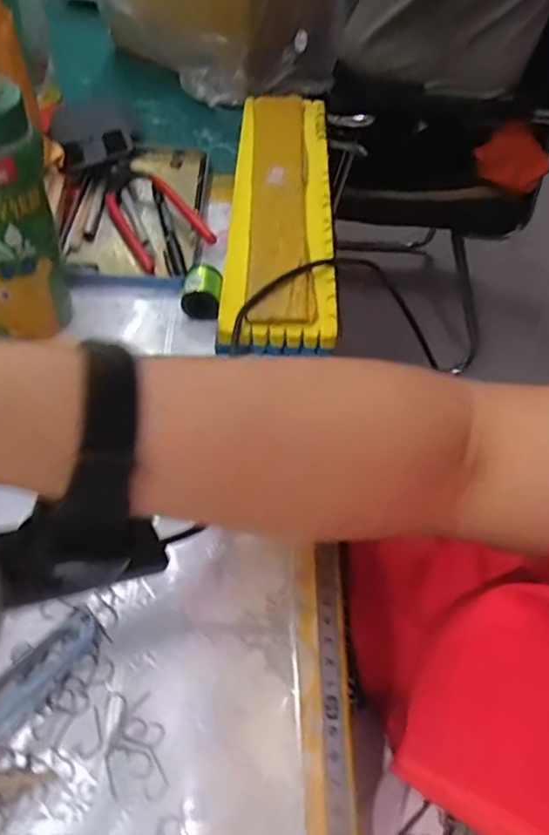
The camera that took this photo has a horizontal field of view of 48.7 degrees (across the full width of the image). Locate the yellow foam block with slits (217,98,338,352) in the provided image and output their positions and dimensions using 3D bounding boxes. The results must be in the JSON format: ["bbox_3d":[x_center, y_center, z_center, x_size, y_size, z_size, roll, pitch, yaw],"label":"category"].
[{"bbox_3d":[0.006,-0.174,0.491,0.078,0.036,0.322,4,51,-3],"label":"yellow foam block with slits"}]

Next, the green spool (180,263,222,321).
[{"bbox_3d":[-0.050,-0.089,0.425,0.026,0.024,0.035,5,51,-1],"label":"green spool"}]

